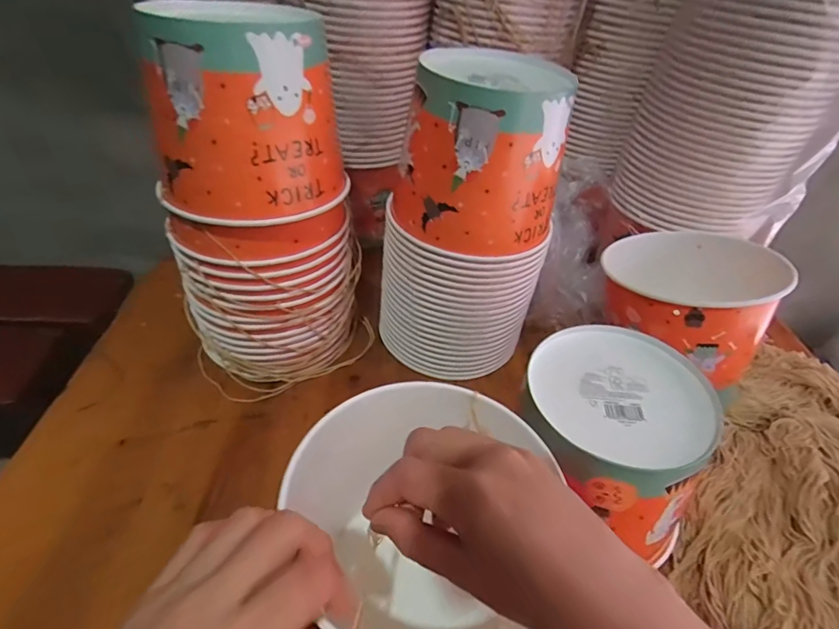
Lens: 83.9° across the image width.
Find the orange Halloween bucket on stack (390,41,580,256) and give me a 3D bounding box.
[{"bbox_3d":[0.057,-0.152,0.423,0.142,0.130,0.152,6,41,-2],"label":"orange Halloween bucket on stack"}]

